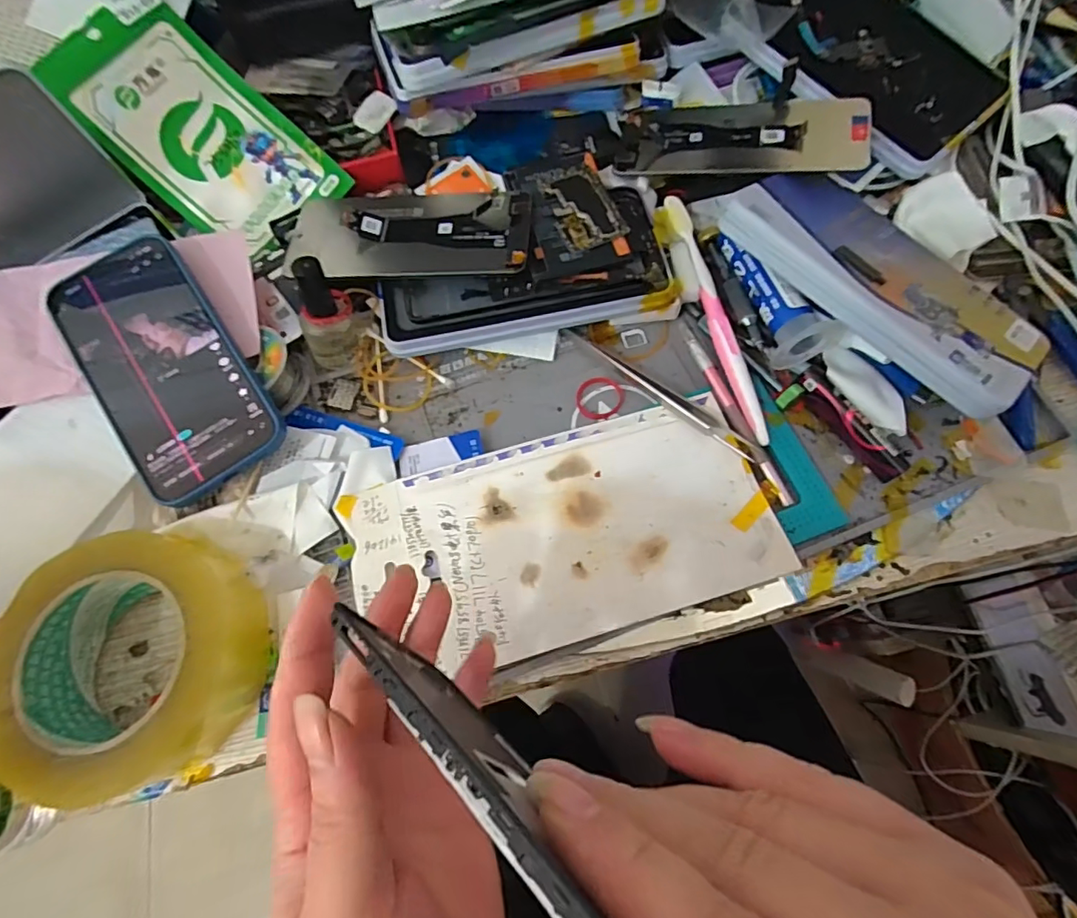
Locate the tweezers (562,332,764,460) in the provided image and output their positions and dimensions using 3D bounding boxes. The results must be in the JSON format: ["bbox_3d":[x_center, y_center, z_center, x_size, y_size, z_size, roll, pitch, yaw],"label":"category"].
[{"bbox_3d":[0.076,-0.046,0.342,0.015,0.009,0.148,-43,73,-14],"label":"tweezers"}]

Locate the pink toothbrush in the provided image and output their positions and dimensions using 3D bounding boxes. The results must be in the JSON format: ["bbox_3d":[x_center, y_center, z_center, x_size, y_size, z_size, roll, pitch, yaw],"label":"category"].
[{"bbox_3d":[0.114,-0.096,0.352,0.012,0.019,0.181,-13,68,-3],"label":"pink toothbrush"}]

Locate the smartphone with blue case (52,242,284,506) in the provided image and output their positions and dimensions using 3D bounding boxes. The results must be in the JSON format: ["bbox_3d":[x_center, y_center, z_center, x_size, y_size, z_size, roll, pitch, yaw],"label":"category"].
[{"bbox_3d":[-0.224,-0.057,0.323,0.079,0.006,0.167,-35,81,-8],"label":"smartphone with blue case"}]

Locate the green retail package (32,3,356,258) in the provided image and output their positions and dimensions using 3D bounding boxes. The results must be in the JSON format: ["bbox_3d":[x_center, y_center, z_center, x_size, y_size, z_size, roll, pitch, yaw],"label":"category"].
[{"bbox_3d":[-0.230,-0.221,0.373,0.169,0.016,0.094,42,84,-12],"label":"green retail package"}]

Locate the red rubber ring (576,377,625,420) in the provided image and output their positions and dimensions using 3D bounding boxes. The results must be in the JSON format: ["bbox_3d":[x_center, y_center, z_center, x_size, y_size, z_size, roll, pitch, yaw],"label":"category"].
[{"bbox_3d":[0.040,-0.040,0.354,0.031,0.004,0.029,-1,68,2],"label":"red rubber ring"}]

